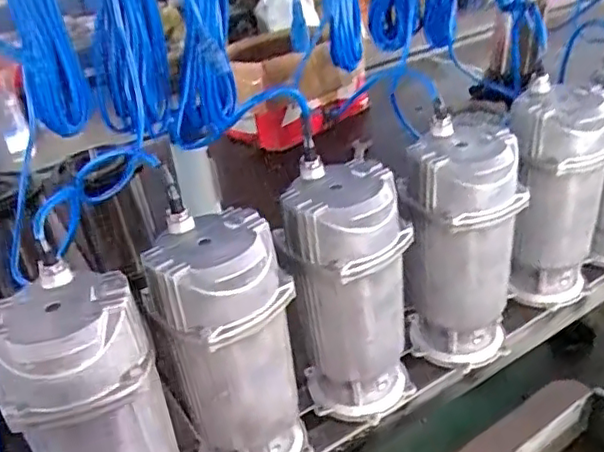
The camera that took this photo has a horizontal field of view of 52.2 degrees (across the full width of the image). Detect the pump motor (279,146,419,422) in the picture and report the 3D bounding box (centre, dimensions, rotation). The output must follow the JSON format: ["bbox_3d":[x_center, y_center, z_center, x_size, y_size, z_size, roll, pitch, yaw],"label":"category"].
[{"bbox_3d":[0.054,0.084,0.714,0.121,0.289,0.119,14,37,30],"label":"pump motor"}]

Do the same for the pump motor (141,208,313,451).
[{"bbox_3d":[-0.072,0.140,0.649,0.129,0.290,0.108,-20,34,-20],"label":"pump motor"}]

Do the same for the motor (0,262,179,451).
[{"bbox_3d":[-0.189,0.195,0.586,0.127,0.292,0.111,-20,34,-20],"label":"motor"}]

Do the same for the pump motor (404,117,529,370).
[{"bbox_3d":[0.197,0.035,0.765,0.129,0.289,0.116,2,33,14],"label":"pump motor"}]

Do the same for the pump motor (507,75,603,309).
[{"bbox_3d":[0.346,-0.035,0.851,0.131,0.289,0.114,8,34,22],"label":"pump motor"}]

